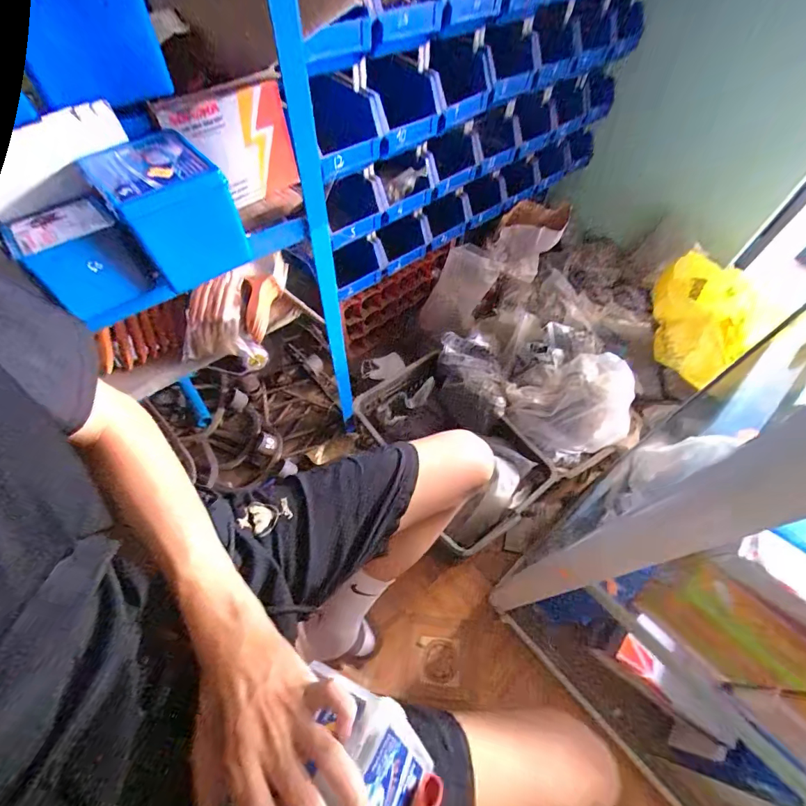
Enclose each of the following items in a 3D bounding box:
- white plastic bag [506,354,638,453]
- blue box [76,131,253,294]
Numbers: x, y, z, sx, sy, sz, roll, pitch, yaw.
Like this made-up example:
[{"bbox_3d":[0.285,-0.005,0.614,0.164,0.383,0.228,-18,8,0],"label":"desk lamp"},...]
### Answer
[{"bbox_3d":[0.361,-0.012,0.872,0.211,0.153,0.217,-16,60,-11],"label":"white plastic bag"},{"bbox_3d":[-0.227,-0.187,0.390,0.093,0.096,0.100,-37,66,-21],"label":"blue box"}]

